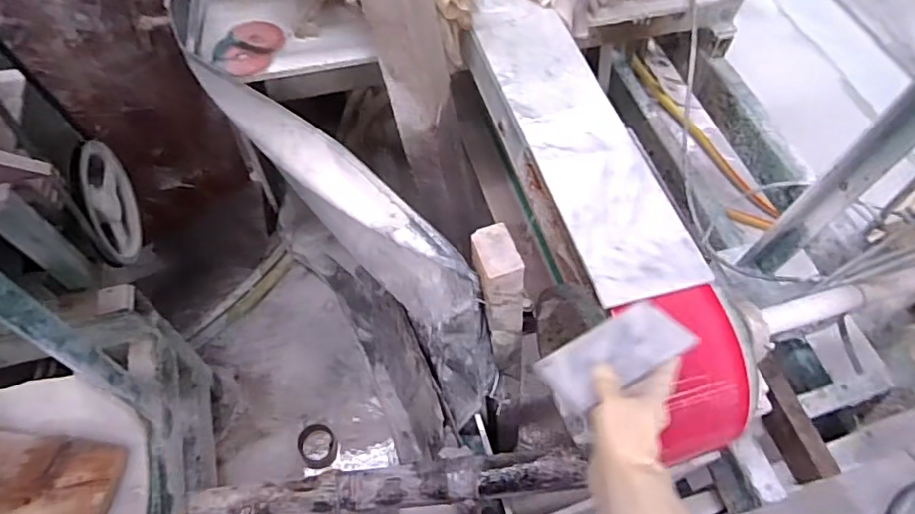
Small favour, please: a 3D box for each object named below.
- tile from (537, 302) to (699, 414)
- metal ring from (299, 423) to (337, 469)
[{"bbox_3d":[0.162,0.099,0.583,0.150,0.013,0.079,-25,35,-11],"label":"tile"},{"bbox_3d":[-0.326,0.442,1.328,0.087,0.048,0.107,-26,64,-16],"label":"metal ring"}]

